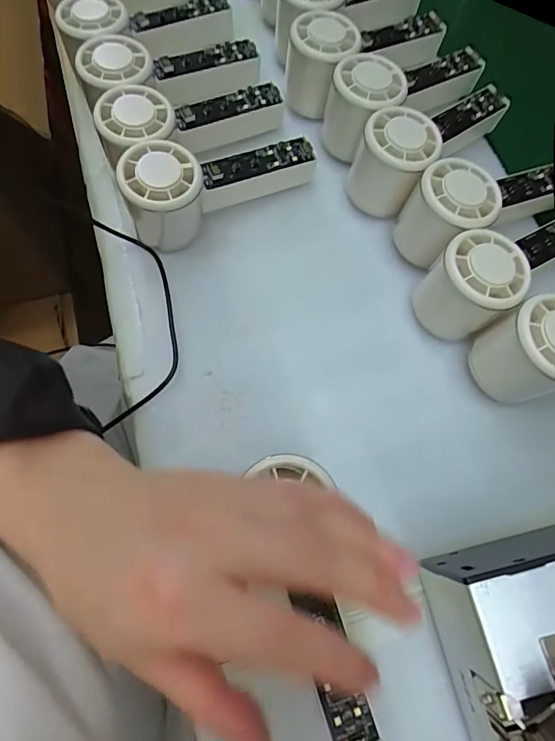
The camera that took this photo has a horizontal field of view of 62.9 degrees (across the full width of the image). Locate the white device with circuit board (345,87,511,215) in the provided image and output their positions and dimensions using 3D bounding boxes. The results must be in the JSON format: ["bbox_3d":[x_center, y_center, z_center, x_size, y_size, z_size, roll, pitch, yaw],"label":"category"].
[{"bbox_3d":[0.121,-0.186,0.356,0.055,0.058,0.151,43,76,14],"label":"white device with circuit board"}]

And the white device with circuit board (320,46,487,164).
[{"bbox_3d":[0.110,-0.223,0.379,0.150,0.062,0.054,-22,71,-21],"label":"white device with circuit board"}]

